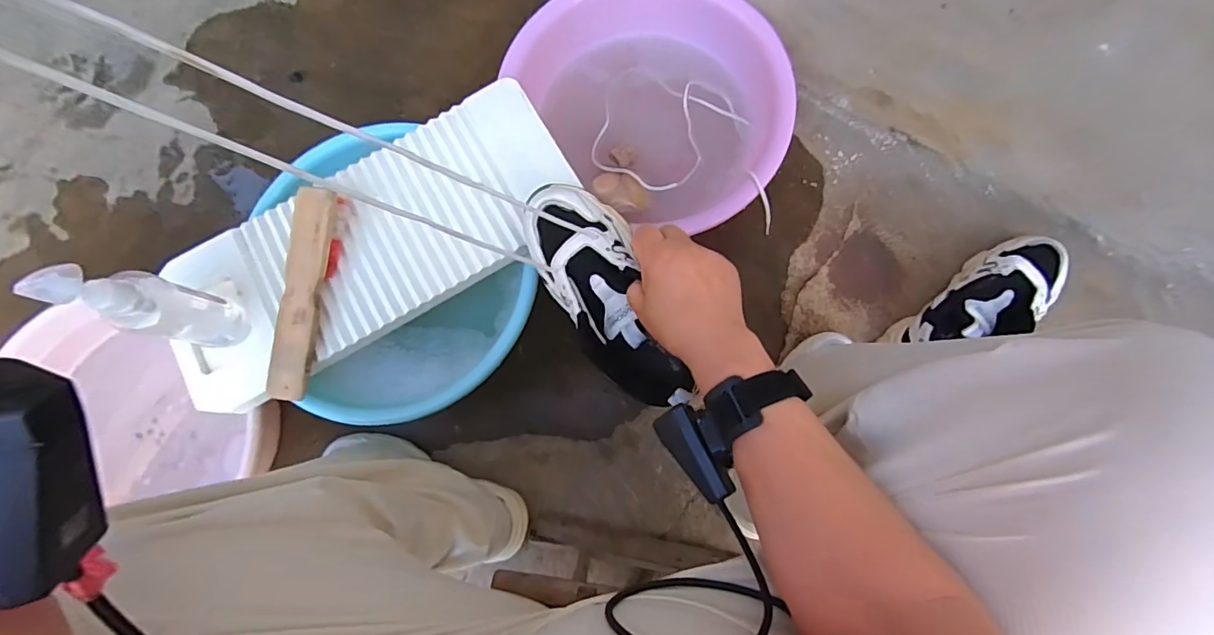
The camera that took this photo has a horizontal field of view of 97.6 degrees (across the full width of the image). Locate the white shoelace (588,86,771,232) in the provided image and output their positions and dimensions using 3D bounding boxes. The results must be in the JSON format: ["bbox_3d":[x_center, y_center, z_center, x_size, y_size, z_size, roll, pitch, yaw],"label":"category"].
[{"bbox_3d":[0.109,-0.229,0.654,0.254,0.073,0.159,23,82,7],"label":"white shoelace"}]

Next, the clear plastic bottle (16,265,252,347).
[{"bbox_3d":[-0.412,-0.008,0.481,0.051,0.174,0.052,6,80,5],"label":"clear plastic bottle"}]

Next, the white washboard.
[{"bbox_3d":[-0.253,-0.080,0.564,0.443,0.030,0.182,-31,80,-1],"label":"white washboard"}]

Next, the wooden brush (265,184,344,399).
[{"bbox_3d":[-0.308,-0.023,0.540,0.038,0.048,0.208,8,80,5],"label":"wooden brush"}]

